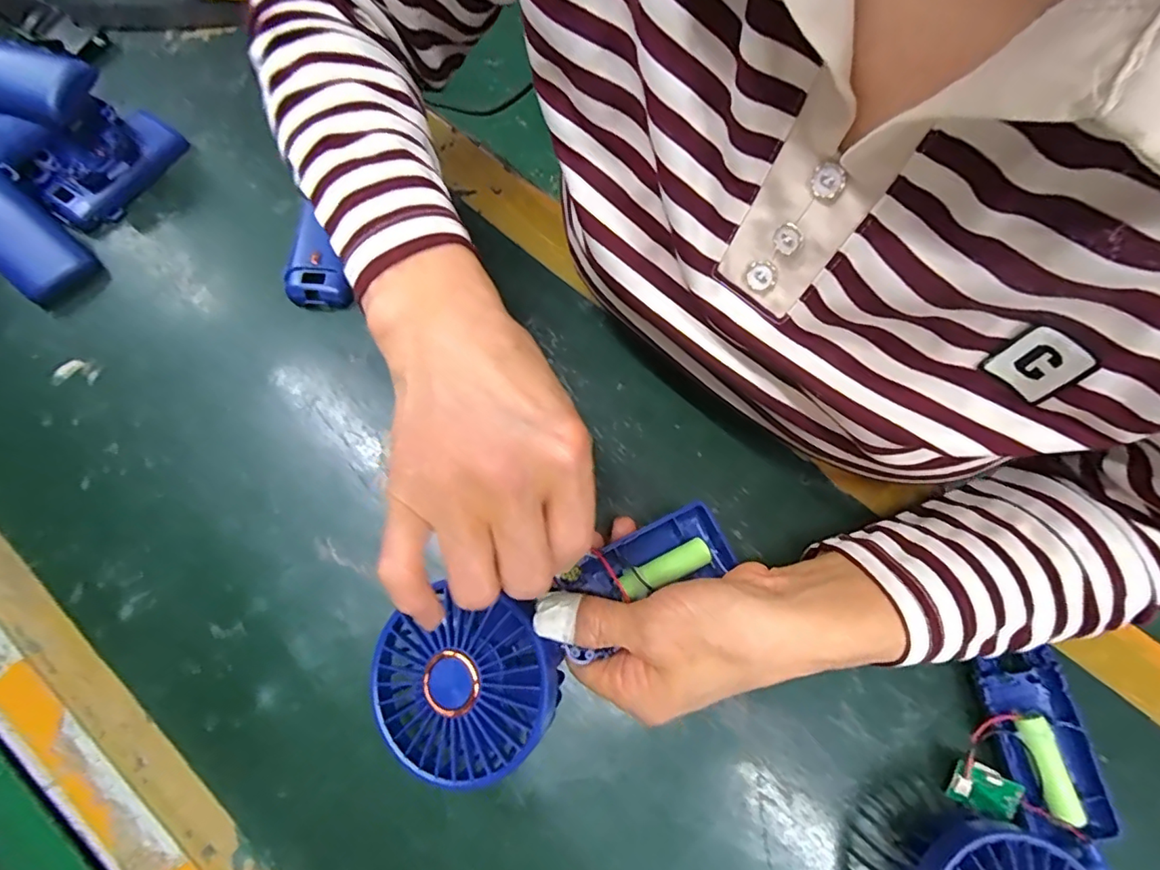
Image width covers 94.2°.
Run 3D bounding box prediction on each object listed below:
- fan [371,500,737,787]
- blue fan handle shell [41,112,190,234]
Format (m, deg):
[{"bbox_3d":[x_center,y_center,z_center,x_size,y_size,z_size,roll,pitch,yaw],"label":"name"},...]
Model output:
[{"bbox_3d":[-0.011,0.084,0.253,0.178,0.031,0.076,-31,76,-15],"label":"fan"},{"bbox_3d":[-0.315,-0.182,0.359,0.049,0.031,0.093,30,74,7],"label":"blue fan handle shell"}]

